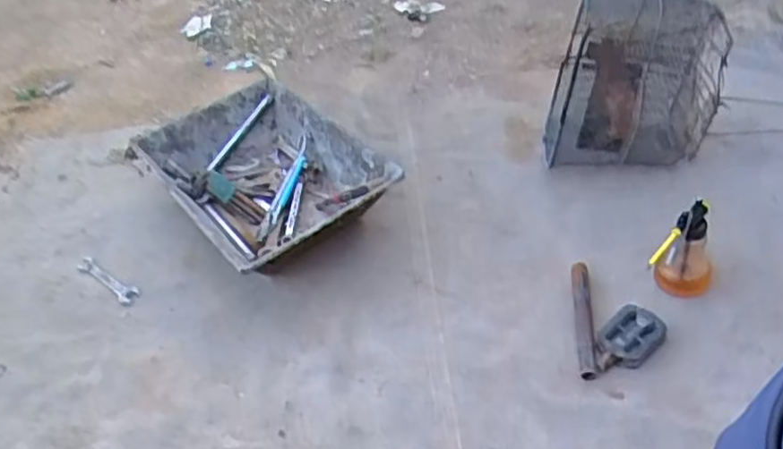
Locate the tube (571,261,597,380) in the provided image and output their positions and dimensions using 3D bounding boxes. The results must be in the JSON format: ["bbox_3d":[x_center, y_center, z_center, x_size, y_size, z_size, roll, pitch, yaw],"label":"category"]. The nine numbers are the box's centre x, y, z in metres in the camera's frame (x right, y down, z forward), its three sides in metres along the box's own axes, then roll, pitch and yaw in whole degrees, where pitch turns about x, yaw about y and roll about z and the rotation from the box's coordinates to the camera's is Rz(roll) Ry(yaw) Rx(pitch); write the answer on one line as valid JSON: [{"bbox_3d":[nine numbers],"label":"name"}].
[{"bbox_3d":[0.273,0.136,1.017,0.026,0.022,0.176,1,58,5],"label":"tube"}]

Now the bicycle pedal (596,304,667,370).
[{"bbox_3d":[0.335,0.165,1.014,0.075,0.034,0.118,28,54,33],"label":"bicycle pedal"}]

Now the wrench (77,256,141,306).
[{"bbox_3d":[-0.500,0.099,1.263,0.166,0.008,0.039,28,50,31],"label":"wrench"}]

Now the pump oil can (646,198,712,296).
[{"bbox_3d":[0.400,0.048,0.987,0.073,0.144,0.102,23,51,30],"label":"pump oil can"}]

